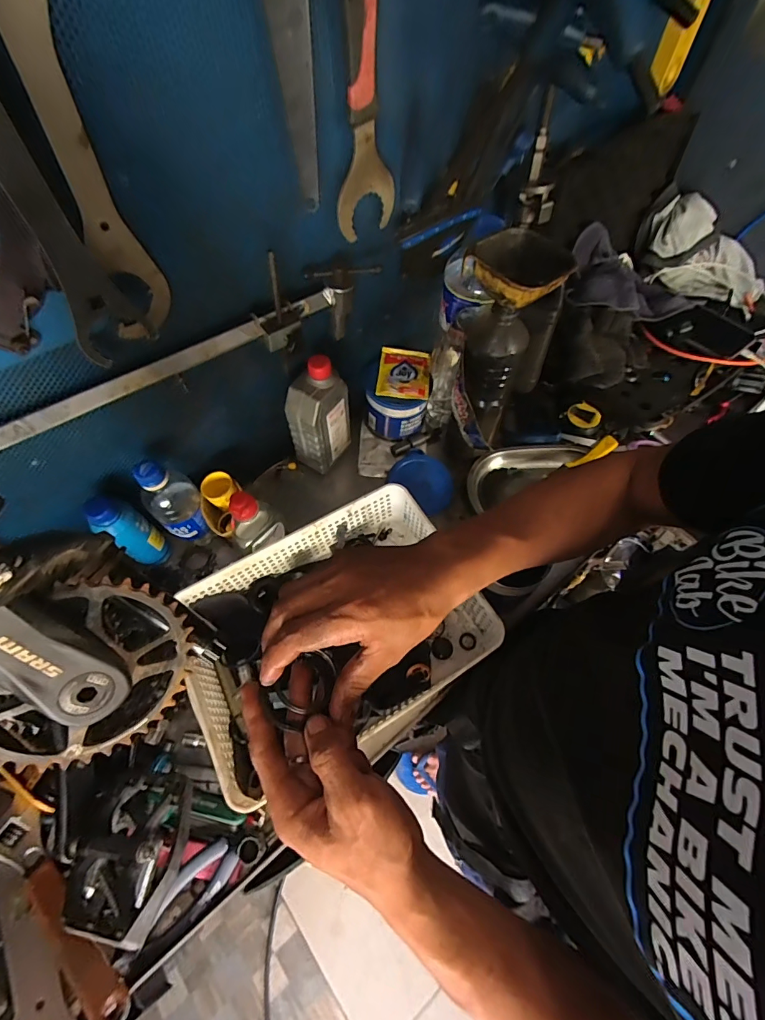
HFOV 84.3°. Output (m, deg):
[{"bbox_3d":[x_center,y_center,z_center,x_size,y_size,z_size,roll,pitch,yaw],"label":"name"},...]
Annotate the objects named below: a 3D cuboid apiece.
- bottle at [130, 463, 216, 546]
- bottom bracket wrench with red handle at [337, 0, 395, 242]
[{"bbox_3d":[-0.264,-0.007,0.543,0.060,0.151,0.057,0,61,1],"label":"bottle"},{"bbox_3d":[-0.011,-0.385,0.384,0.070,0.248,0.009,-30,67,-19],"label":"bottom bracket wrench with red handle"}]

